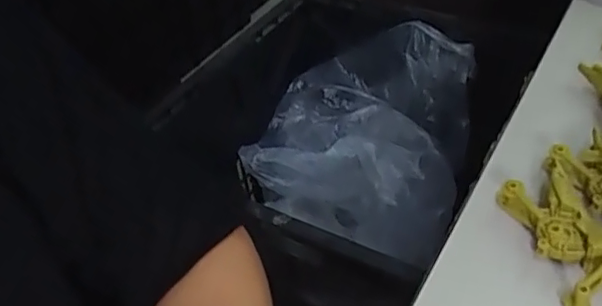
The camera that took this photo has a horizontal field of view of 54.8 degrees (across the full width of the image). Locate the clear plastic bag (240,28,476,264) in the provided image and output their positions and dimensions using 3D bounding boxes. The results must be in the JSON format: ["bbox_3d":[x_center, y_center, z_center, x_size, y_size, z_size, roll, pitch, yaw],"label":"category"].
[{"bbox_3d":[0.080,-0.051,0.804,0.289,0.141,0.320,11,44,18],"label":"clear plastic bag"}]

